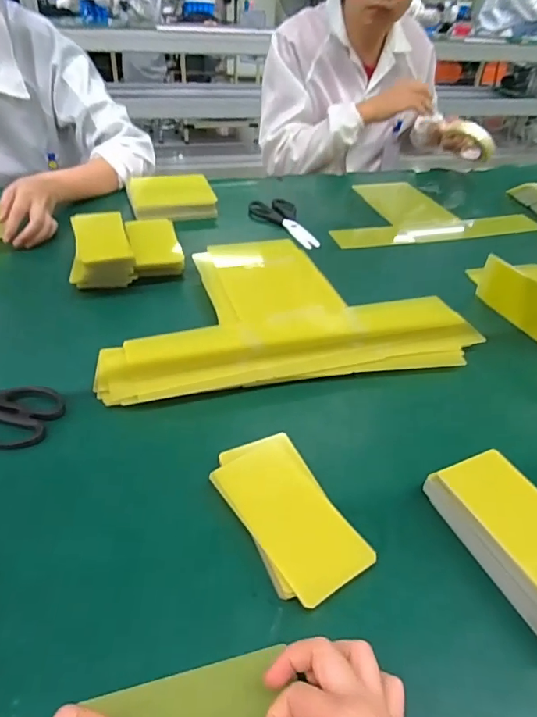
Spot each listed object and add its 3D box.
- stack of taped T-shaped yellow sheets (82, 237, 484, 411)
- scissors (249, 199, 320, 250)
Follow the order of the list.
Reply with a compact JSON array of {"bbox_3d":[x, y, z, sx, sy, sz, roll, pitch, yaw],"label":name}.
[{"bbox_3d":[0.010,-0.071,0.613,0.432,0.026,0.283,-6,42,-14],"label":"stack of taped T-shaped yellow sheets"},{"bbox_3d":[0.030,-0.243,0.843,0.076,0.015,0.180,-14,45,-20],"label":"scissors"}]

